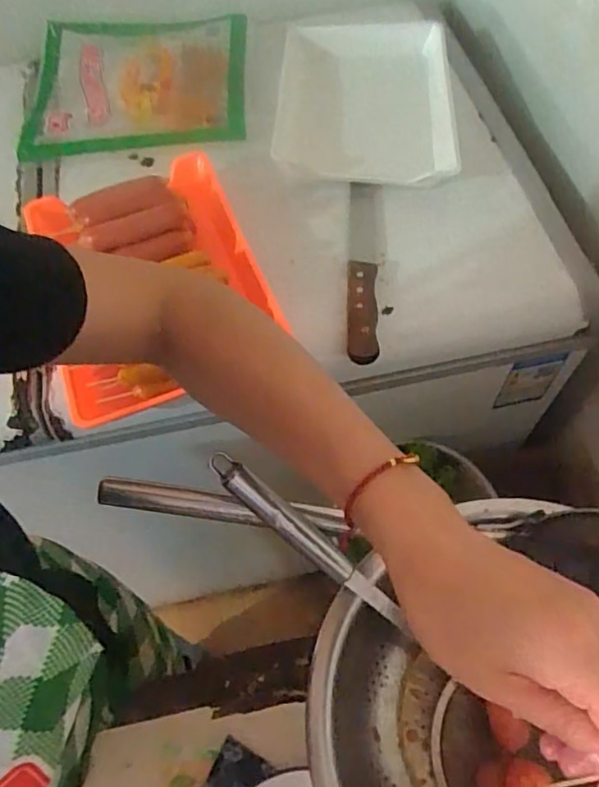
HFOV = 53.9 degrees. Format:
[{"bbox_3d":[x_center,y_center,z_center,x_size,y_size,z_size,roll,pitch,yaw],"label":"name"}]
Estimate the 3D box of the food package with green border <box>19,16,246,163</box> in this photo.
[{"bbox_3d":[-0.215,-0.419,0.771,0.282,0.022,0.265,-6,61,0],"label":"food package with green border"}]

